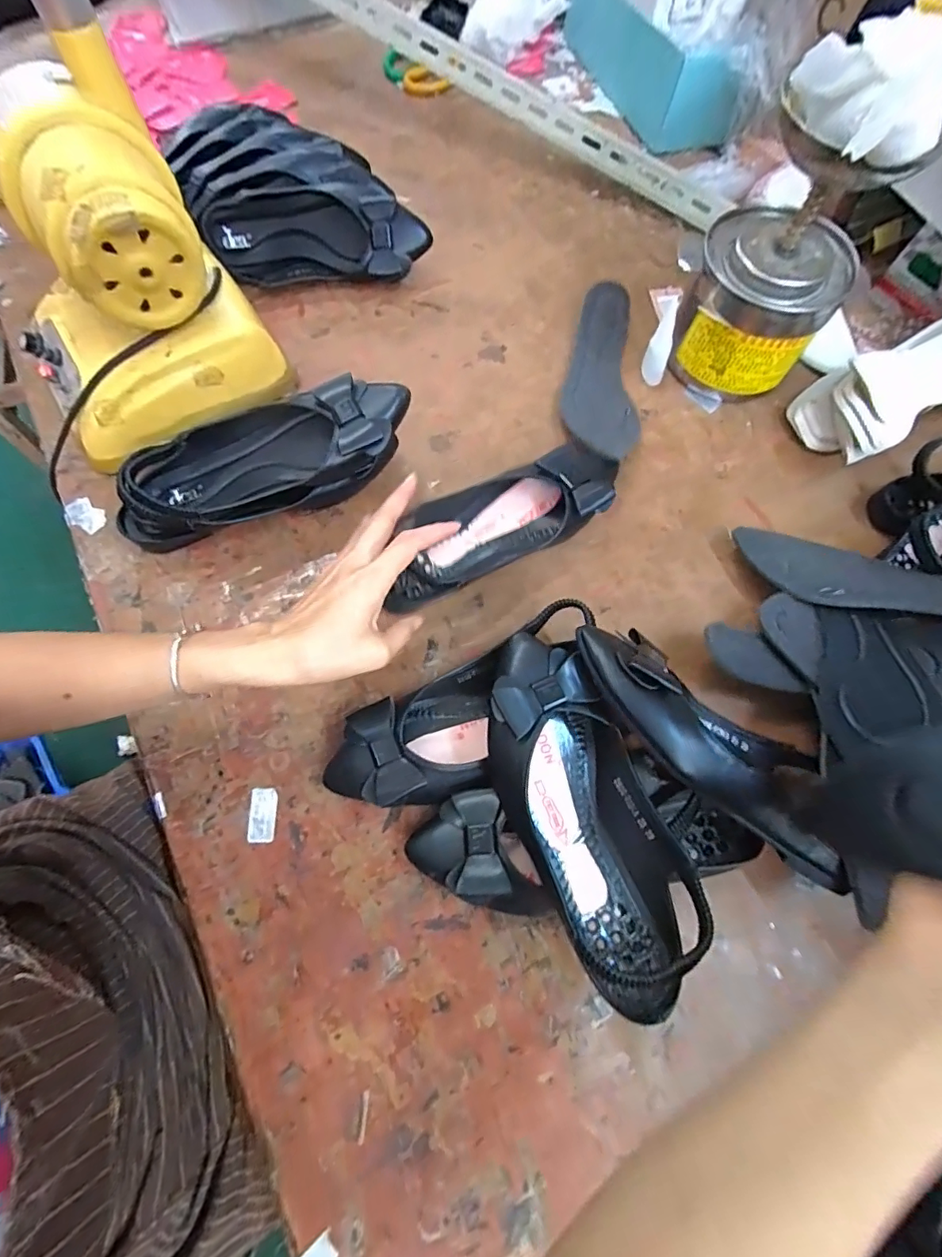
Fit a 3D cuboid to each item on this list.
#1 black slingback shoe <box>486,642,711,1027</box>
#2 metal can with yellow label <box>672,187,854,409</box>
[{"bbox_3d":[0.078,0.127,0.369,0.094,0.080,0.247,-22,73,-8],"label":"black slingback shoe"},{"bbox_3d":[0.275,-0.312,0.497,0.133,0.122,0.117,24,72,7],"label":"metal can with yellow label"}]

